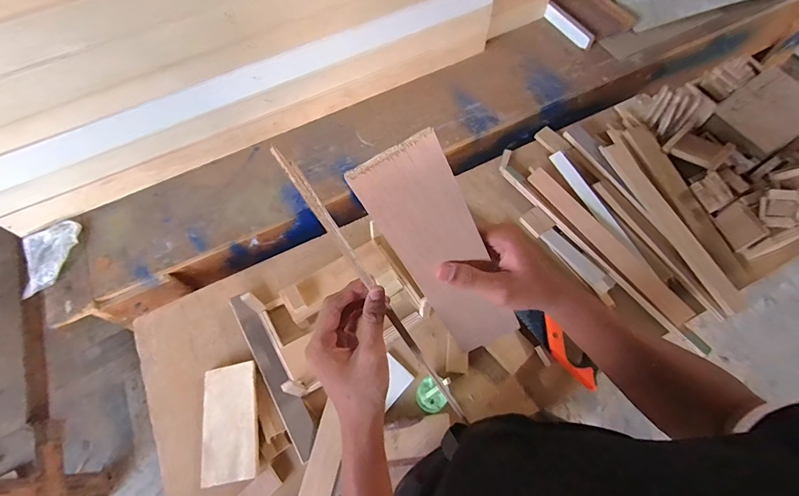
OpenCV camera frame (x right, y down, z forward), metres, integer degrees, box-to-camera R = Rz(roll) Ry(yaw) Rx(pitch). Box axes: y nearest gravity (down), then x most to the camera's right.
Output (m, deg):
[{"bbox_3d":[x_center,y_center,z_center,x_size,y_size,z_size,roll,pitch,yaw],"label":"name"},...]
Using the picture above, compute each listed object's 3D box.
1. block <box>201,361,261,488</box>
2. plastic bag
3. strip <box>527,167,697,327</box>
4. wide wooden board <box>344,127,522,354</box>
[{"bbox_3d":[-0.307,0.314,0.691,0.101,0.016,0.192,-11,64,-4],"label":"block"},{"bbox_3d":[-0.775,0.020,0.857,0.131,0.036,0.154,-29,66,-12],"label":"plastic bag"},{"bbox_3d":[0.437,-0.020,0.819,0.047,0.006,0.425,-39,66,5],"label":"strip"},{"bbox_3d":[0.048,0.017,0.350,0.071,0.259,0.009,-27,38,8],"label":"wide wooden board"}]

